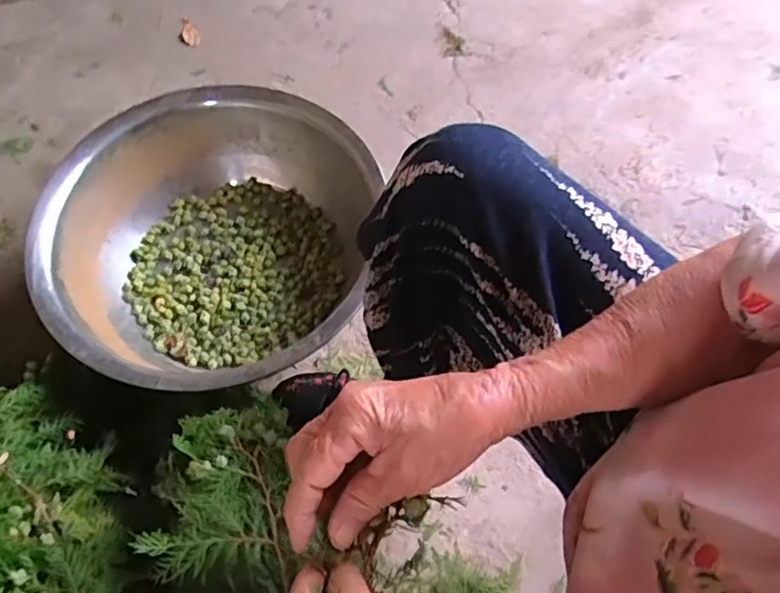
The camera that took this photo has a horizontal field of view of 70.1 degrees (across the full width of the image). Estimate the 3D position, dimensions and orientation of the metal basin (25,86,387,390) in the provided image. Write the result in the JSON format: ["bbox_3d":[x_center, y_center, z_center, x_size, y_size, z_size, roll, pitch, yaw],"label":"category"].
[{"bbox_3d":[-0.237,-0.074,0.786,0.428,0.147,0.440,14,65,4],"label":"metal basin"}]

